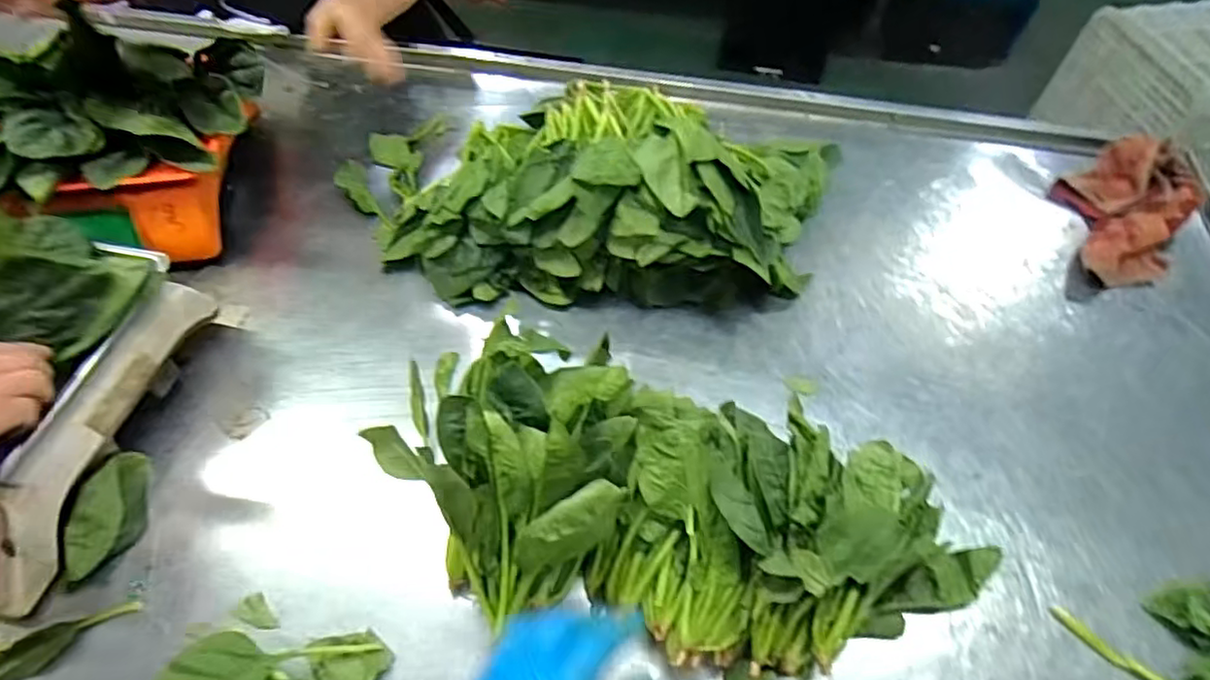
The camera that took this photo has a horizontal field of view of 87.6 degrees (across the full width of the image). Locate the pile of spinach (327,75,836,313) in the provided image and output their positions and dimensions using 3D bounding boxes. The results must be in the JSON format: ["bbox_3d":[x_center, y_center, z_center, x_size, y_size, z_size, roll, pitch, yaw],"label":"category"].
[{"bbox_3d":[-0.039,-0.190,0.720,0.561,0.161,0.257,5,54,3],"label":"pile of spinach"}]

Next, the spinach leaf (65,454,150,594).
[{"bbox_3d":[-0.431,0.152,0.554,0.048,0.053,0.112,-4,54,-3],"label":"spinach leaf"}]

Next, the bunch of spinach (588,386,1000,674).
[{"bbox_3d":[0.155,0.163,0.505,0.305,0.110,0.189,13,55,9],"label":"bunch of spinach"}]

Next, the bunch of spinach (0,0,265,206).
[{"bbox_3d":[-0.516,-0.248,0.643,0.283,0.114,0.149,-12,56,-9],"label":"bunch of spinach"}]

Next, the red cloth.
[{"bbox_3d":[0.627,-0.161,0.764,0.145,0.072,0.230,31,59,20],"label":"red cloth"}]

